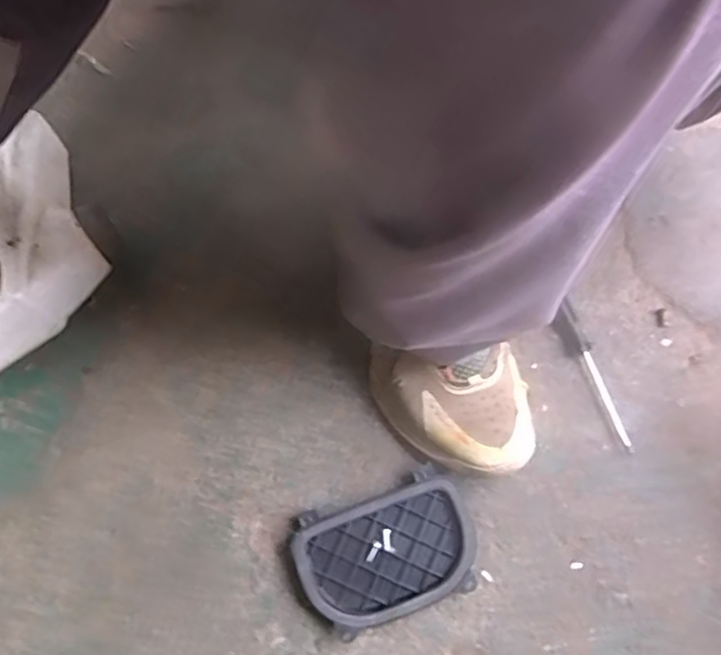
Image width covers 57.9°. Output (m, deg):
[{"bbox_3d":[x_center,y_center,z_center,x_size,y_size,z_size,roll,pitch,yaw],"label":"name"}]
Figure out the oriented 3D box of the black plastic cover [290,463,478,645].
[{"bbox_3d":[0.022,0.188,0.544,0.143,0.025,0.102,-20,78,-6],"label":"black plastic cover"}]

